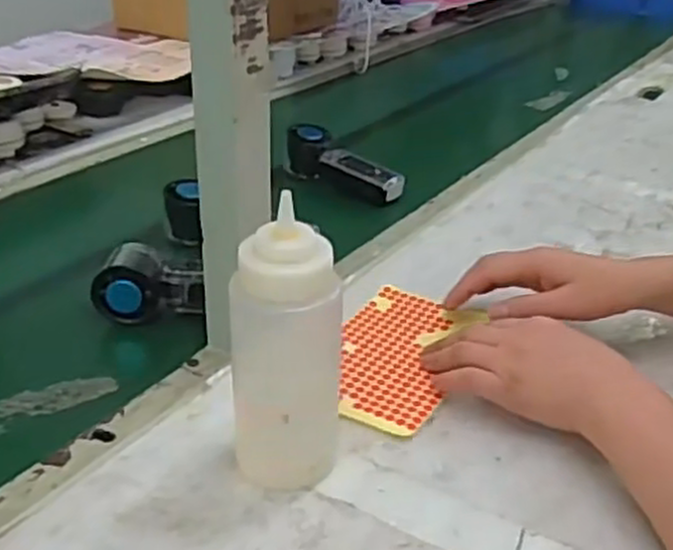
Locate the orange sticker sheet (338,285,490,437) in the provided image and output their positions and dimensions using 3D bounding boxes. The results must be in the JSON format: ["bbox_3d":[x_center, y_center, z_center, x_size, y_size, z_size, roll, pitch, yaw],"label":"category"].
[{"bbox_3d":[0.047,0.064,0.644,0.101,0.005,0.183,12,32,22],"label":"orange sticker sheet"}]

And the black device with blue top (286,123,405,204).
[{"bbox_3d":[0.008,-0.140,0.970,0.162,0.059,0.053,27,37,36],"label":"black device with blue top"}]

